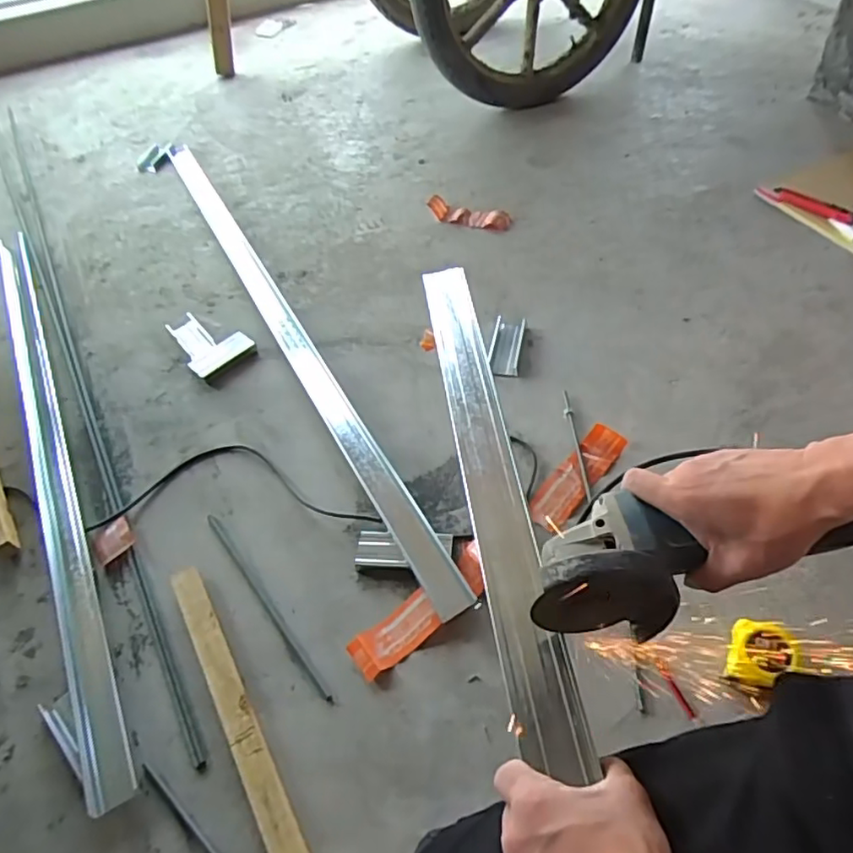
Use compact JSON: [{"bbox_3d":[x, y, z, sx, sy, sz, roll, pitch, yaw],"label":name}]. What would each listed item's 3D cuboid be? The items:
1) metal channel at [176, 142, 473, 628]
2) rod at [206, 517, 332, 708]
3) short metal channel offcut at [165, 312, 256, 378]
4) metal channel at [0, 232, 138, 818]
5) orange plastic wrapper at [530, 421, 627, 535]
[{"bbox_3d":[-0.278,-0.208,1.077,0.062,0.028,1.300,-26,55,-15],"label":"metal channel"},{"bbox_3d":[-0.207,0.222,0.753,0.014,0.007,0.306,-34,57,-20],"label":"rod"},{"bbox_3d":[-0.393,-0.153,1.066,0.105,0.020,0.167,-39,59,-23],"label":"short metal channel offcut"},{"bbox_3d":[-0.605,0.007,0.939,0.059,0.029,1.158,-26,55,-14],"label":"metal channel"},{"bbox_3d":[0.207,0.066,0.822,0.055,0.020,0.176,34,62,27],"label":"orange plastic wrapper"}]

